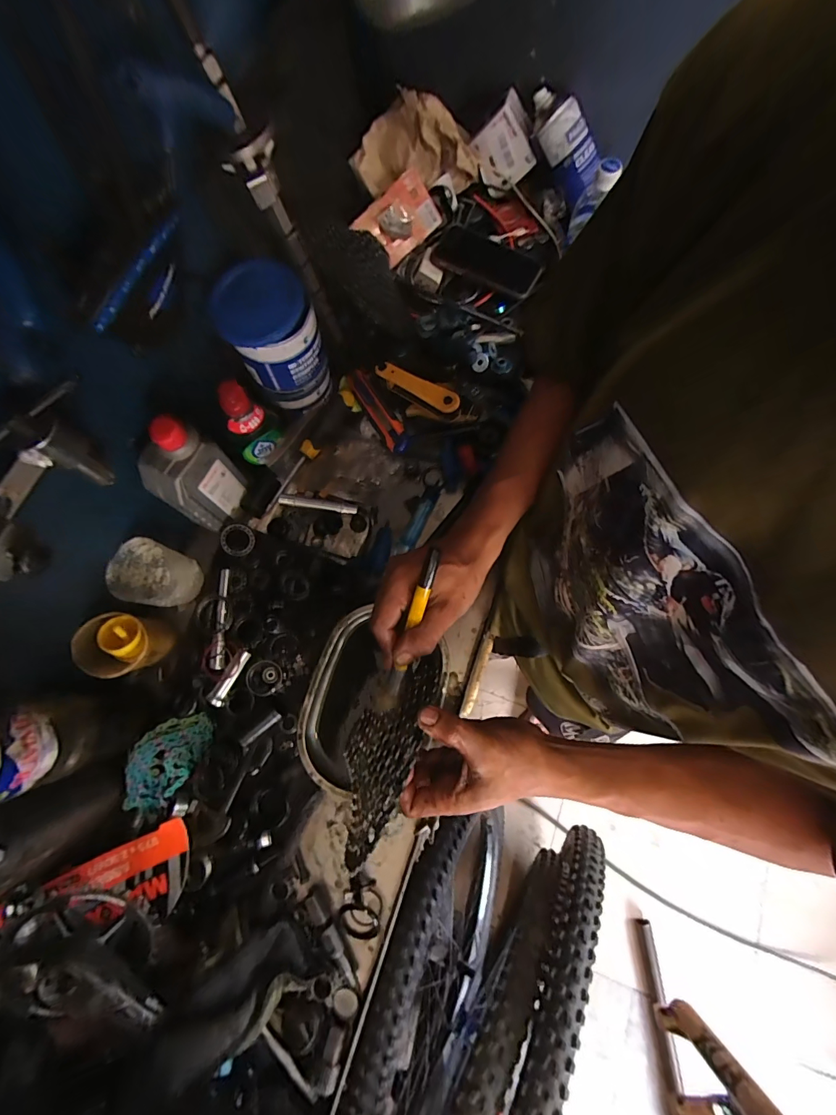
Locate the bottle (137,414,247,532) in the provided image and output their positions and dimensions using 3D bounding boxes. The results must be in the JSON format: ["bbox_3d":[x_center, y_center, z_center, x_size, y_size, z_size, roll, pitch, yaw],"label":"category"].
[{"bbox_3d":[-0.261,-0.092,0.476,0.048,0.154,0.080,28,78,8],"label":"bottle"}]

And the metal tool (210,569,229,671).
[{"bbox_3d":[-0.249,0.077,0.517,0.016,0.015,0.125,-3,76,0],"label":"metal tool"}]

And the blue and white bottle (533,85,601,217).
[{"bbox_3d":[0.207,-0.574,0.568,0.135,0.043,0.053,44,77,-30],"label":"blue and white bottle"}]

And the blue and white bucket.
[{"bbox_3d":[-0.170,-0.259,0.499,0.101,0.146,0.094,0,76,1],"label":"blue and white bucket"}]

